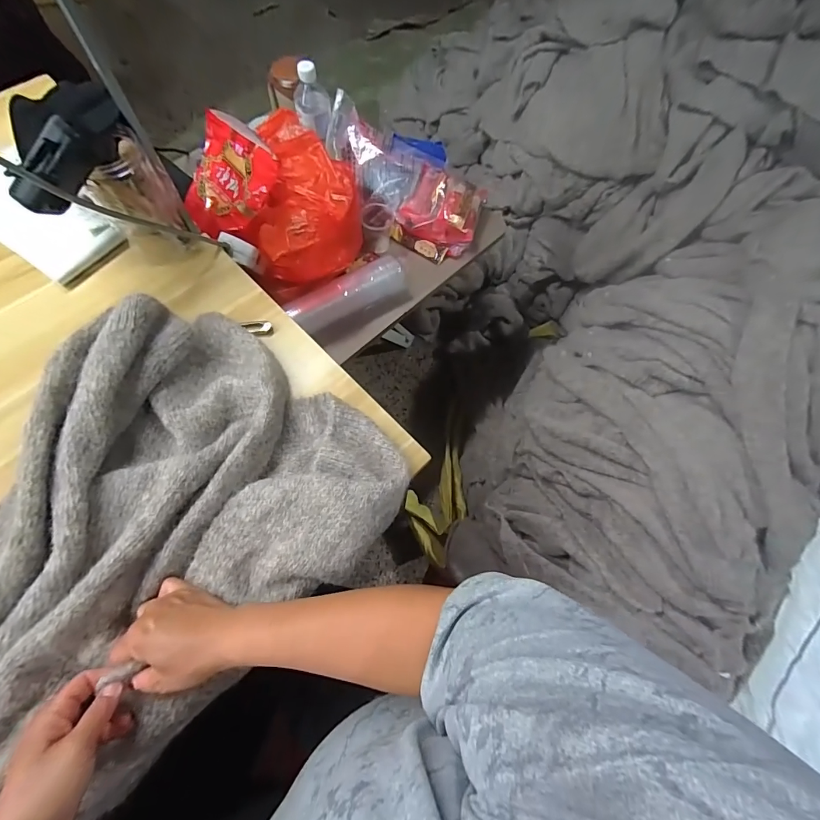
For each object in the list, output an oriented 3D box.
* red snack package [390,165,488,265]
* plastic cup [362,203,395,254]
[{"bbox_3d":[0.071,-0.416,0.827,0.153,0.076,0.192,25,69,7],"label":"red snack package"},{"bbox_3d":[-0.064,-0.377,0.823,0.066,0.067,0.073,-6,69,-5],"label":"plastic cup"}]

